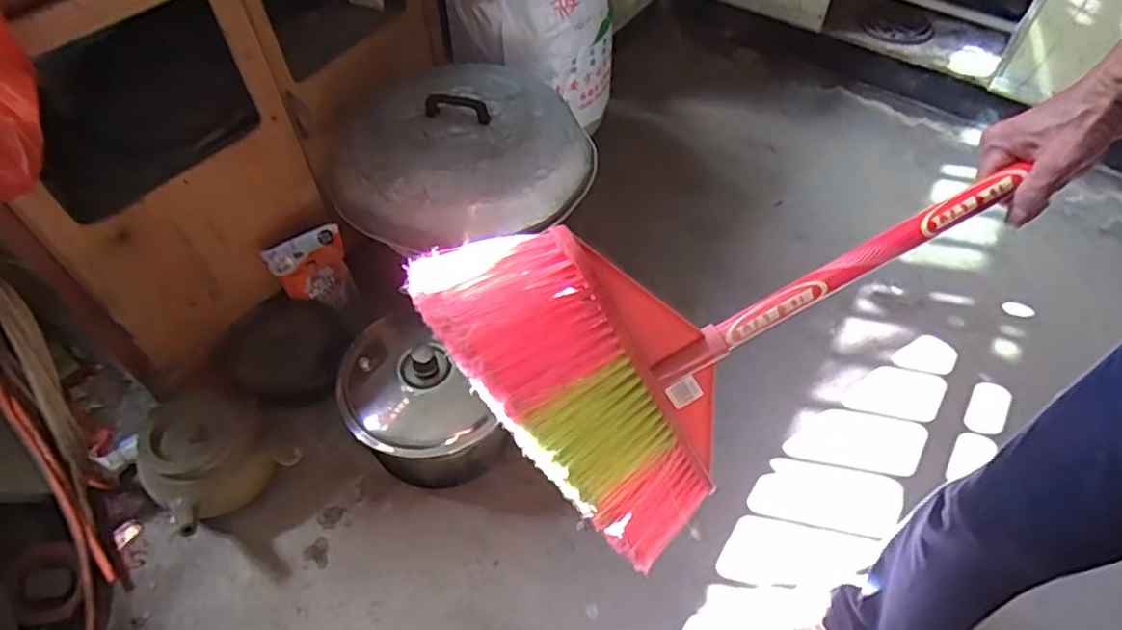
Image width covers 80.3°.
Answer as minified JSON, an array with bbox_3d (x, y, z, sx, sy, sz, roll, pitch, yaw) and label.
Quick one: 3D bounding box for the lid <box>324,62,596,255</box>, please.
[{"bbox_3d":[-0.167,-0.263,1.046,0.403,0.096,0.366,-20,55,-14],"label":"lid"}]

